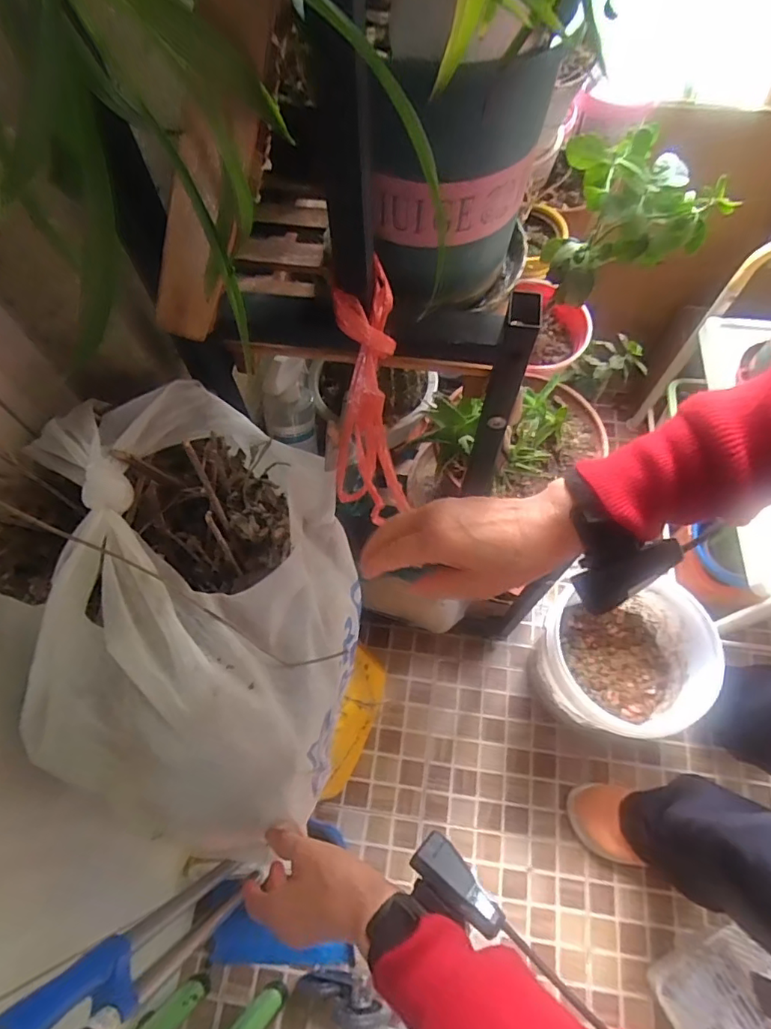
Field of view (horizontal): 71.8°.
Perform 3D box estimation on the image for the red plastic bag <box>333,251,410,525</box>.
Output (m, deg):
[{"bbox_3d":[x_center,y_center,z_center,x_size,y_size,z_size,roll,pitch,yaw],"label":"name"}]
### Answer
[{"bbox_3d":[-0.011,-0.074,0.392,0.051,0.193,0.038,3,40,2],"label":"red plastic bag"}]

